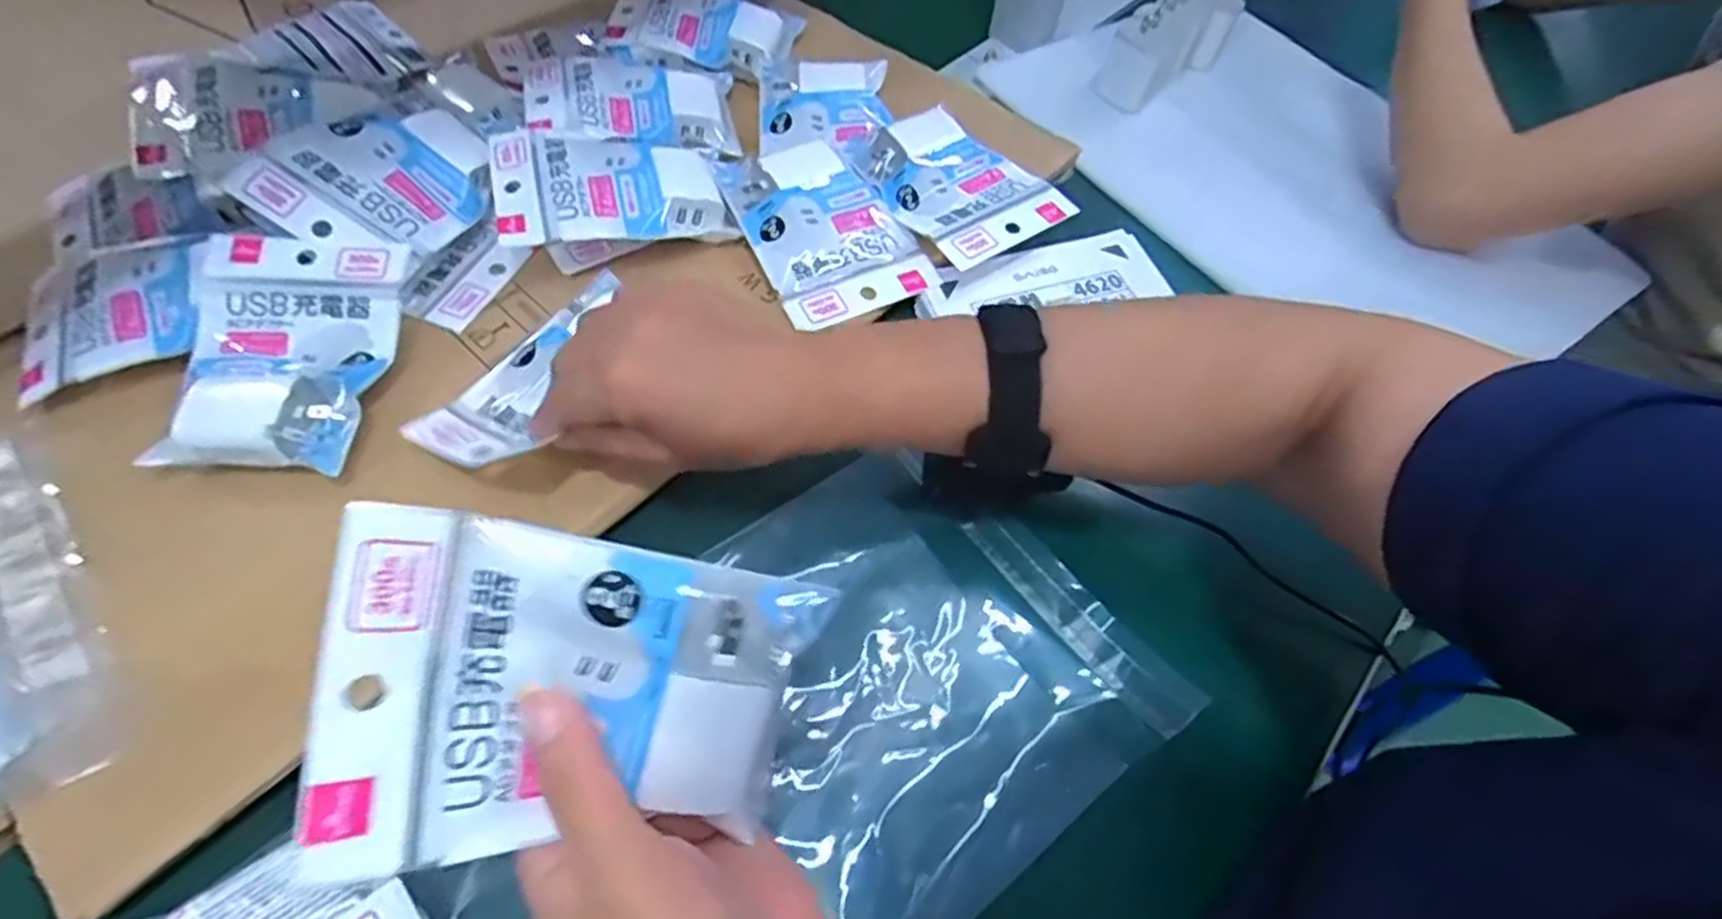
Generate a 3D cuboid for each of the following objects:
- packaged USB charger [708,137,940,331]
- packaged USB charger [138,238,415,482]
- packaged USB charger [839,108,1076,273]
[{"bbox_3d":[-0.023,-0.146,0.460,0.091,0.031,0.131,-23,63,-17],"label":"packaged USB charger"},{"bbox_3d":[-0.289,-0.054,0.383,0.095,0.036,0.128,2,58,-3],"label":"packaged USB charger"},{"bbox_3d":[0.059,-0.173,0.479,0.091,0.024,0.124,-31,65,-21],"label":"packaged USB charger"}]

